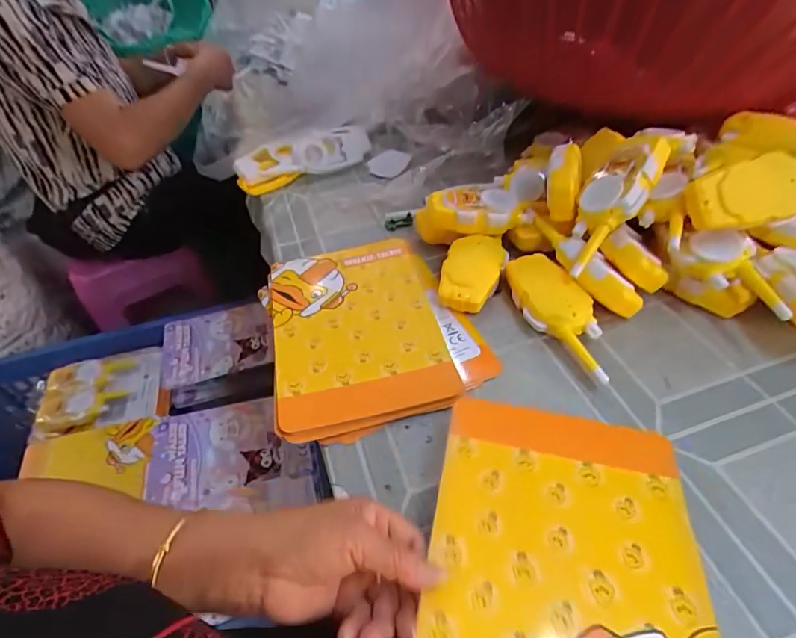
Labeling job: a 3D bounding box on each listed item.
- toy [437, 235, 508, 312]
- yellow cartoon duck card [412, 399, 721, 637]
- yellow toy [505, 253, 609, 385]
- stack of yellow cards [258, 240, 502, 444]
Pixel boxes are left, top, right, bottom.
[{"bbox_3d":[0.086,-0.053,0.506,0.065,0.035,0.101,12,49,14],"label":"toy"},{"bbox_3d":[0.103,0.162,0.272,0.168,0.009,0.242,9,43,9],"label":"yellow cartoon duck card"},{"bbox_3d":[0.165,-0.009,0.453,0.057,0.036,0.158,-25,51,-19],"label":"yellow toy"},{"bbox_3d":[-0.031,0.002,0.475,0.209,0.014,0.245,-14,48,-10],"label":"stack of yellow cards"}]

